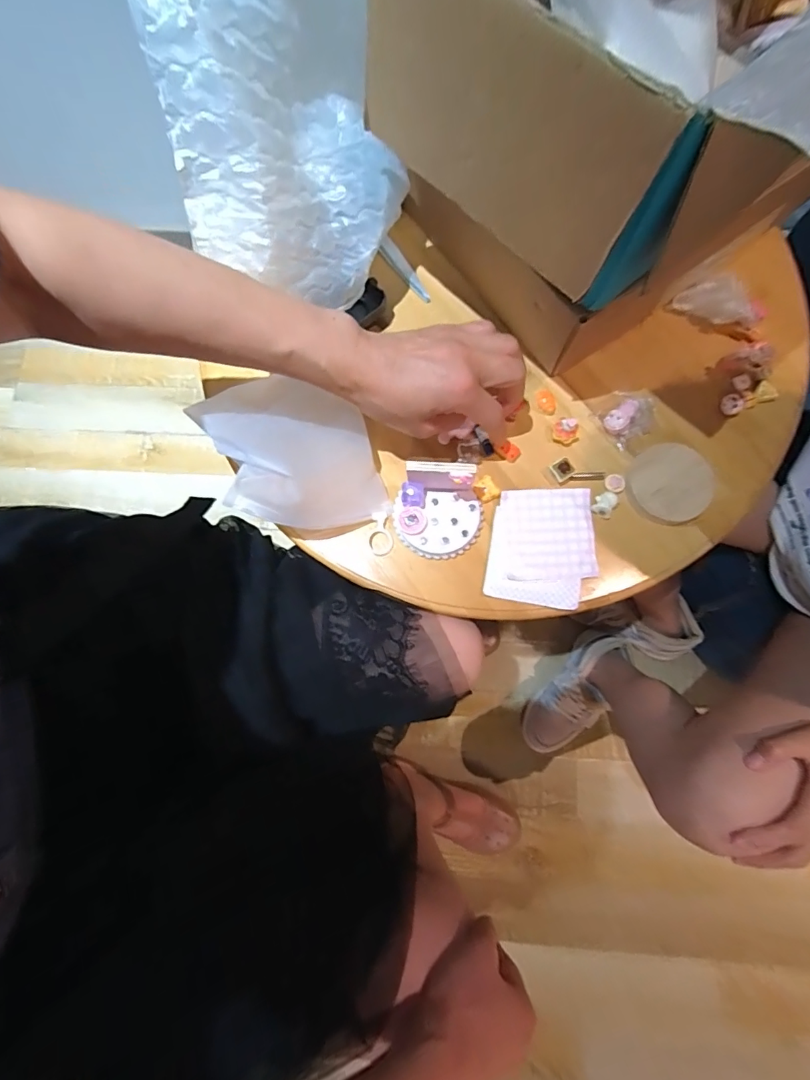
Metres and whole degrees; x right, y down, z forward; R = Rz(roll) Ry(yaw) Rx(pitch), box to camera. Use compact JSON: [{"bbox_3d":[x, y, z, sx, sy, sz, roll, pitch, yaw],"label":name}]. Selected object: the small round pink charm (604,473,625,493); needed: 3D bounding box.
[{"bbox_3d":[0.187,-0.051,0.419,0.017,0.005,0.017,0,79,2],"label":"small round pink charm"}]

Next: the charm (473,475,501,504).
[{"bbox_3d":[0.073,-0.044,0.422,0.021,0.007,0.022,0,79,2],"label":"charm"}]

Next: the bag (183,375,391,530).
[{"bbox_3d":[-0.093,-0.074,0.402,0.122,0.060,0.131,-19,79,-2],"label":"bag"}]

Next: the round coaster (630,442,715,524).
[{"bbox_3d":[0.233,-0.050,0.415,0.064,0.015,0.070,0,79,2],"label":"round coaster"}]

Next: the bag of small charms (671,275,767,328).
[{"bbox_3d":[0.295,-0.220,0.436,0.073,0.035,0.046,40,83,8],"label":"bag of small charms"}]

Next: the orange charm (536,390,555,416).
[{"bbox_3d":[0.131,-0.128,0.440,0.016,0.006,0.024,-8,79,0],"label":"orange charm"}]

